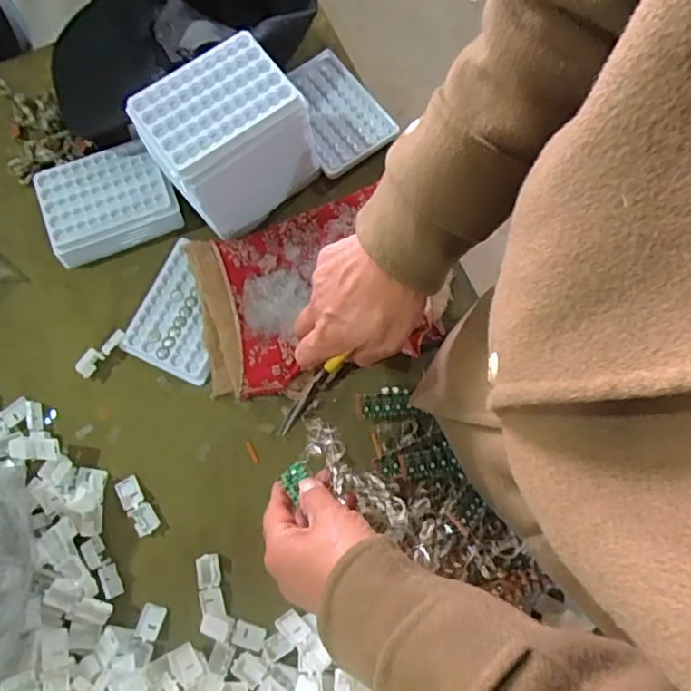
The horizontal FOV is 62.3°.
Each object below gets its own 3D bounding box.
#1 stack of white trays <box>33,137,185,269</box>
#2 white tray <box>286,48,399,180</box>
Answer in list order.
[{"bbox_3d":[-0.241,-0.147,0.580,0.126,0.033,0.090,-22,76,-6],"label":"stack of white trays"},{"bbox_3d":[-0.015,-0.255,0.620,0.089,0.010,0.129,-33,77,-9],"label":"white tray"}]

